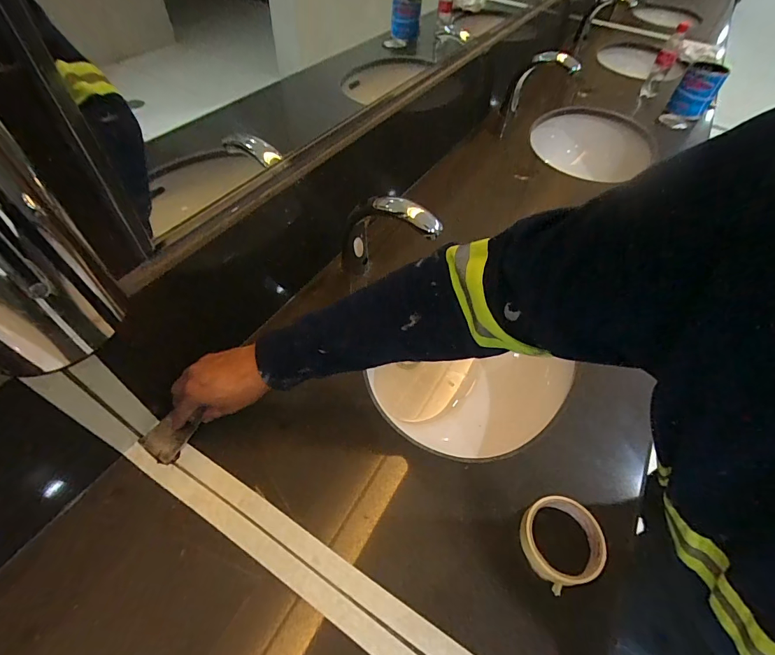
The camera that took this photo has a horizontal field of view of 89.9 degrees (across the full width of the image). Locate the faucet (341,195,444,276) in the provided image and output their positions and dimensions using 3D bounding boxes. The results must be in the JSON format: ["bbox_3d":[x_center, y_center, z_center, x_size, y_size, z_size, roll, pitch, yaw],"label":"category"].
[{"bbox_3d":[-0.003,-0.137,0.640,0.168,0.181,0.038,21,55,12],"label":"faucet"}]

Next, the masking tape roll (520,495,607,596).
[{"bbox_3d":[0.198,0.240,0.442,0.086,0.023,0.086,2,53,-2],"label":"masking tape roll"}]

